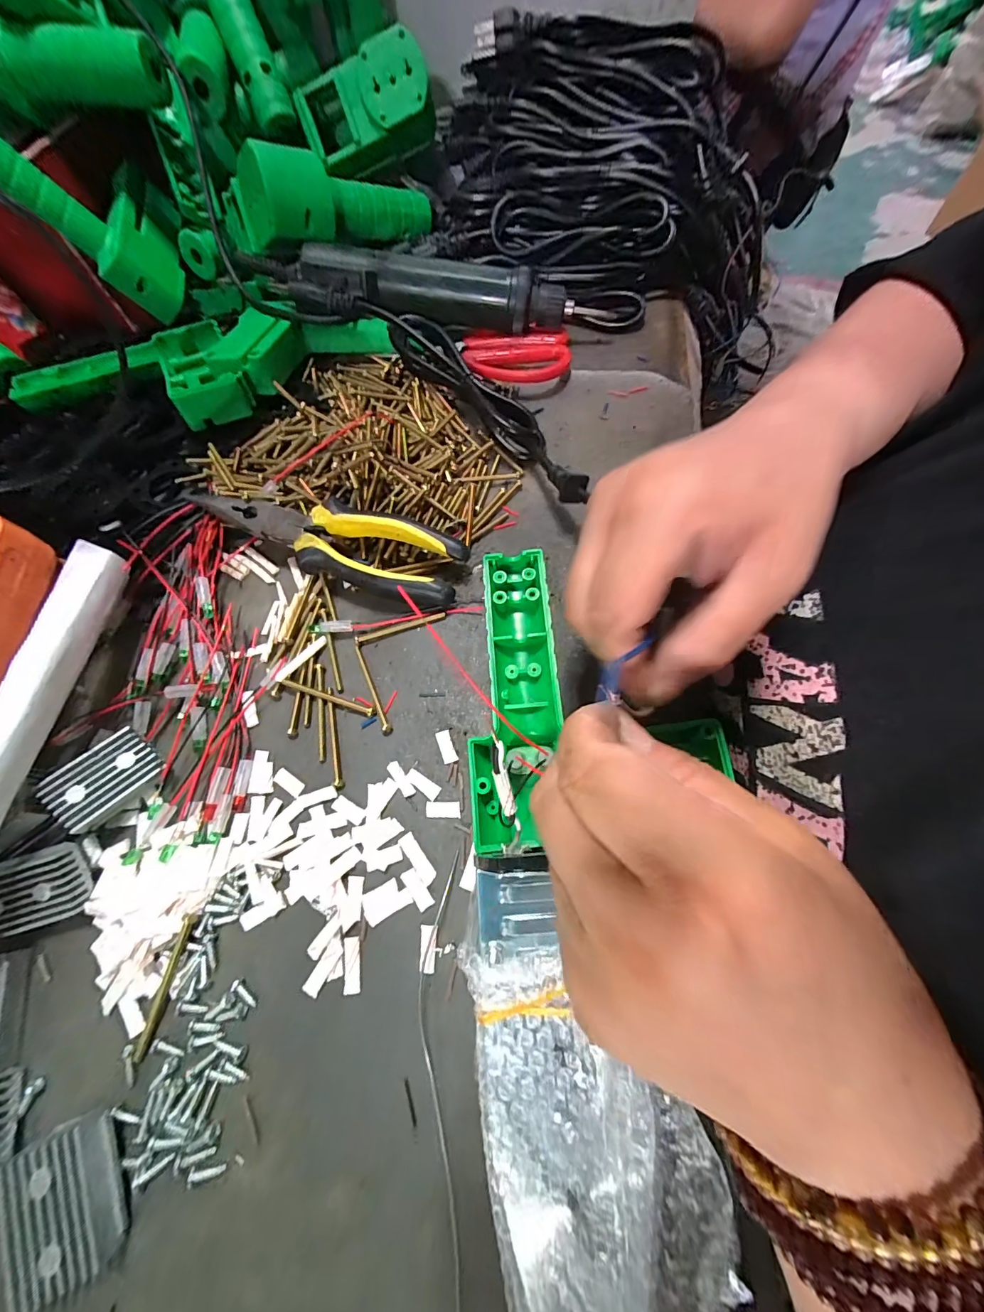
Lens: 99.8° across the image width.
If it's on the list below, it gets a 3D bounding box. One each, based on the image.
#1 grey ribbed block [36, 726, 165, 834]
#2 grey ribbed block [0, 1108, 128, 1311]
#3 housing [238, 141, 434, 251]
[{"bbox_3d":[-0.200,0.064,0.215,0.034,0.012,0.045,46,60,-3],"label":"grey ribbed block"},{"bbox_3d":[-0.161,0.206,0.155,0.031,0.016,0.046,-25,68,-7],"label":"grey ribbed block"},{"bbox_3d":[-0.123,-0.375,0.347,0.156,0.065,0.057,-26,70,-26],"label":"housing"}]

